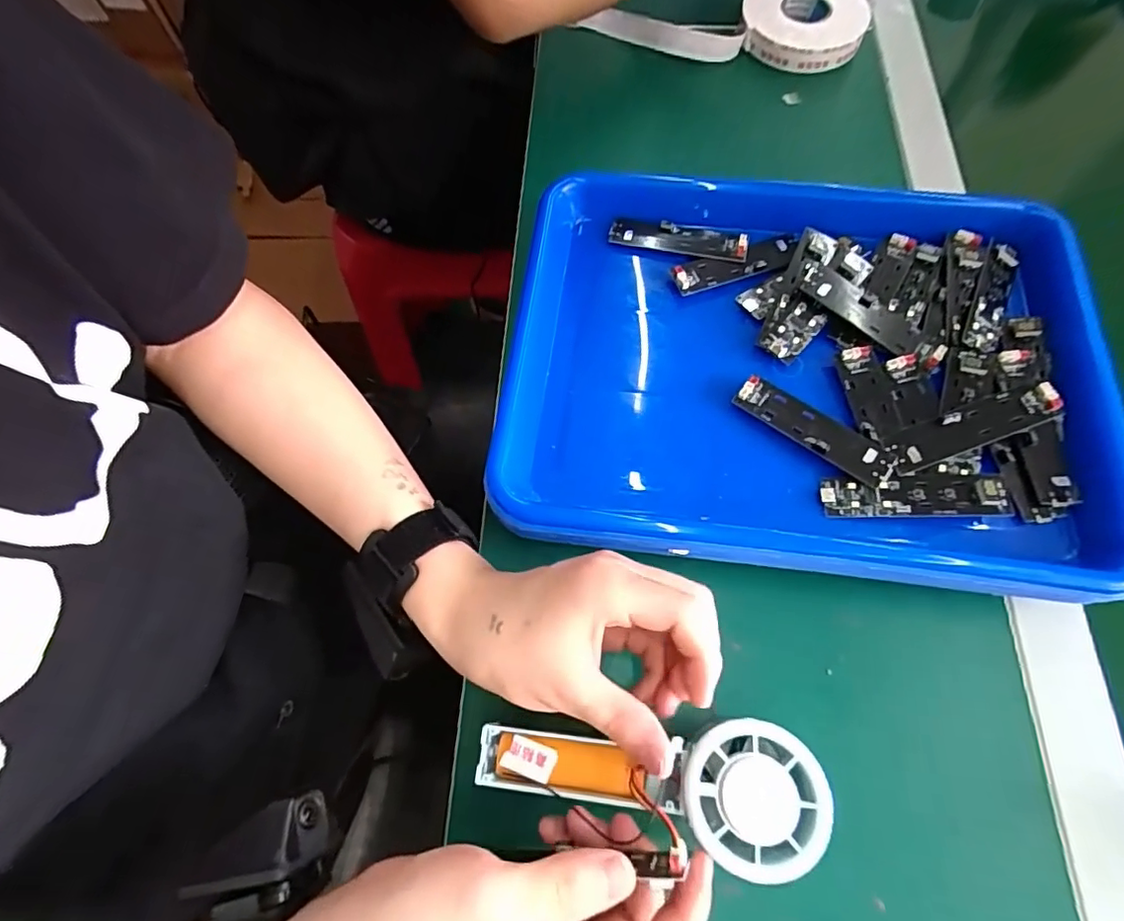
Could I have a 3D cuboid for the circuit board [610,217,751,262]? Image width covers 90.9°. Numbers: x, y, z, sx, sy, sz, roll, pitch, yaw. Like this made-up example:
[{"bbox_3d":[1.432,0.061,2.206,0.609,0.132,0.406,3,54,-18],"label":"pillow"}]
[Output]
[{"bbox_3d":[0.079,-0.151,0.375,0.092,0.010,0.024,13,69,6],"label":"circuit board"}]

